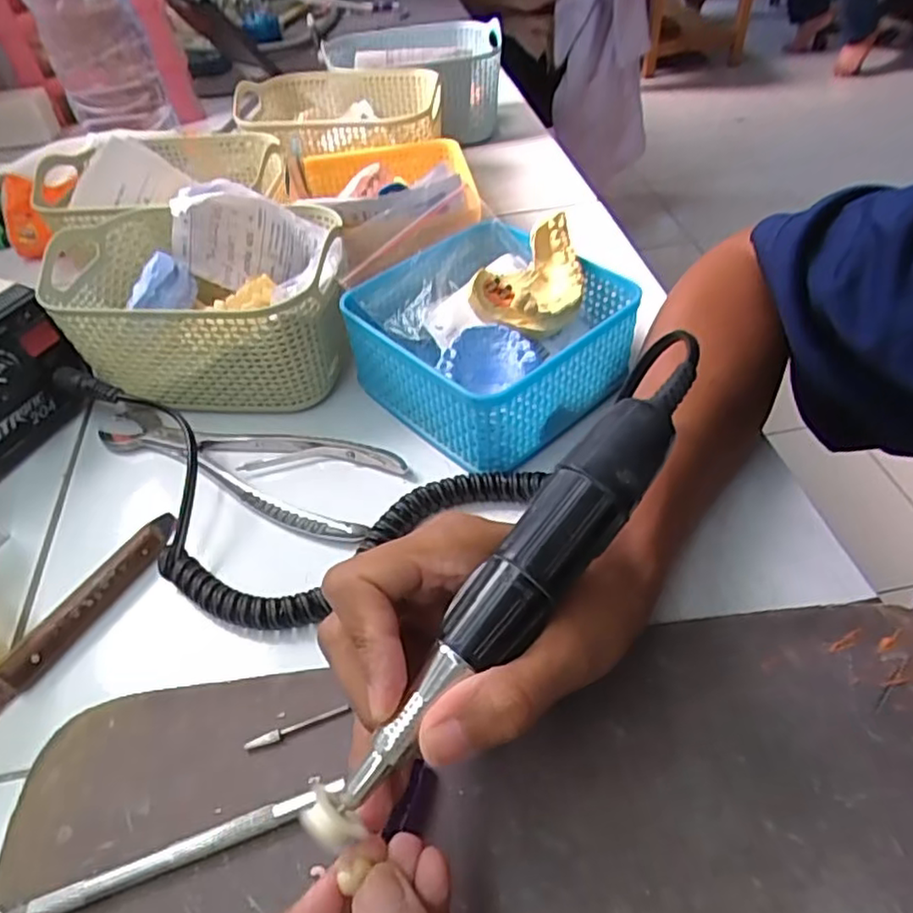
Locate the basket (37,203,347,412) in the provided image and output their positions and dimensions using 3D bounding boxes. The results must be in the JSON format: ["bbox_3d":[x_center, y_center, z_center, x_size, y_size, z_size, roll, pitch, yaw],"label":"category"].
[{"bbox_3d":[-0.160,-0.096,0.425,0.184,0.081,0.132,-1,48,4],"label":"basket"}]

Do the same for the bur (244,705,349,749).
[{"bbox_3d":[-0.066,0.112,0.270,0.044,0.004,0.004,-17,48,-10],"label":"bur"}]

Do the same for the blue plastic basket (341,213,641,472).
[{"bbox_3d":[0.022,-0.070,0.386,0.131,0.062,0.134,-38,55,-26],"label":"blue plastic basket"}]

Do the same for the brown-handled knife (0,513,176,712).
[{"bbox_3d":[-0.189,0.083,0.305,0.017,0.013,0.148,23,54,24],"label":"brown-handled knife"}]

